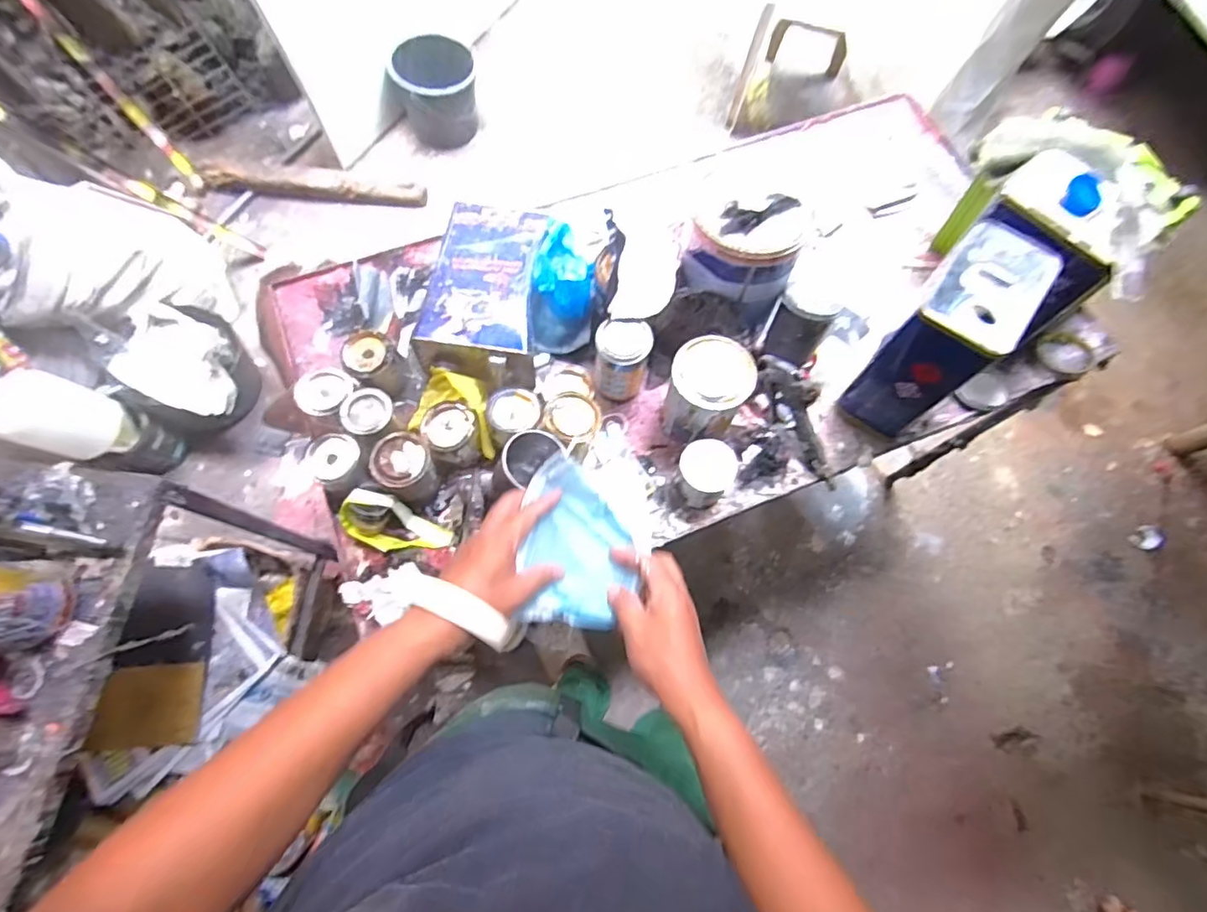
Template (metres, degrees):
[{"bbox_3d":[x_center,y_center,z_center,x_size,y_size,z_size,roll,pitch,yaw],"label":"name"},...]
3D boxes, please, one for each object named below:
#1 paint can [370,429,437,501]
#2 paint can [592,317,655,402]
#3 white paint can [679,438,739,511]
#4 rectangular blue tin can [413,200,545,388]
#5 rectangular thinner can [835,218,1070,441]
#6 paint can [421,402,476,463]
[{"bbox_3d":[-0.265,0.015,0.744,0.076,0.069,0.079,-33,77,-11],"label":"paint can"},{"bbox_3d":[0.025,-0.132,0.786,0.074,0.125,0.067,9,73,1],"label":"paint can"},{"bbox_3d":[0.141,0.023,0.765,0.073,0.063,0.077,1,73,-2],"label":"white paint can"},{"bbox_3d":[-0.165,-0.235,0.808,0.170,0.103,0.261,12,73,2],"label":"rectangular blue tin can"},{"bbox_3d":[0.437,-0.147,0.738,0.107,0.255,0.160,36,75,9],"label":"rectangular thinner can"},{"bbox_3d":[-0.206,-0.033,0.765,0.070,0.057,0.078,-39,78,-12],"label":"paint can"}]

